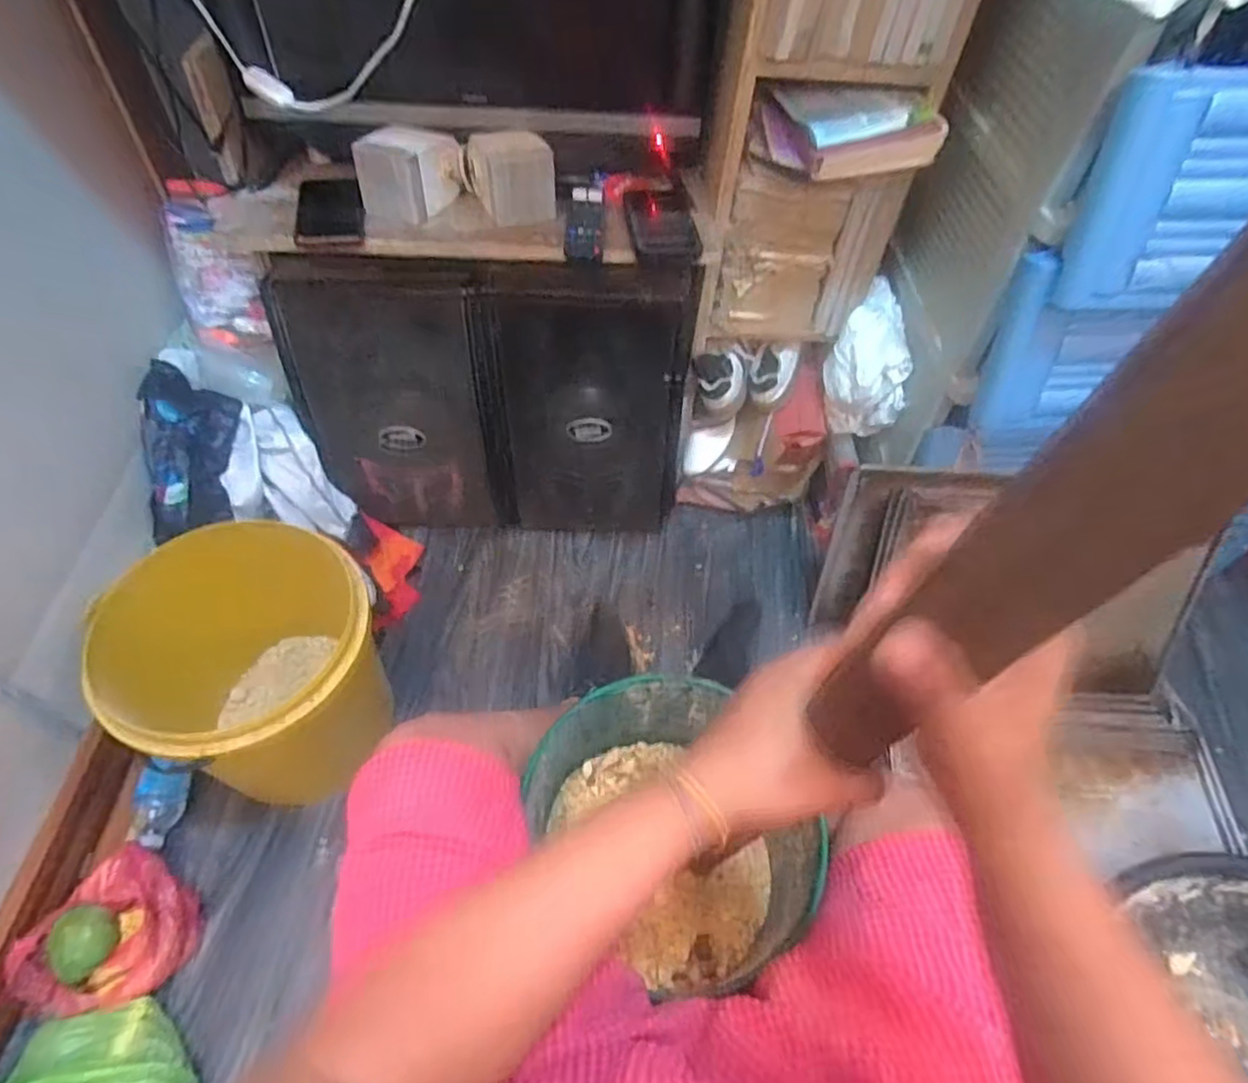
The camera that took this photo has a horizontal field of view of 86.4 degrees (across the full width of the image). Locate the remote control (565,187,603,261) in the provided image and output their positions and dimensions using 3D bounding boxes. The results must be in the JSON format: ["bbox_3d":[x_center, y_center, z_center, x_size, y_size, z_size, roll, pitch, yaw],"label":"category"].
[{"bbox_3d":[-0.048,-0.395,0.824,0.044,0.023,0.157,0,51,-1],"label":"remote control"}]

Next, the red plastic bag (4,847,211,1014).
[{"bbox_3d":[-0.610,0.449,0.777,0.157,0.125,0.160,11,52,8],"label":"red plastic bag"}]

